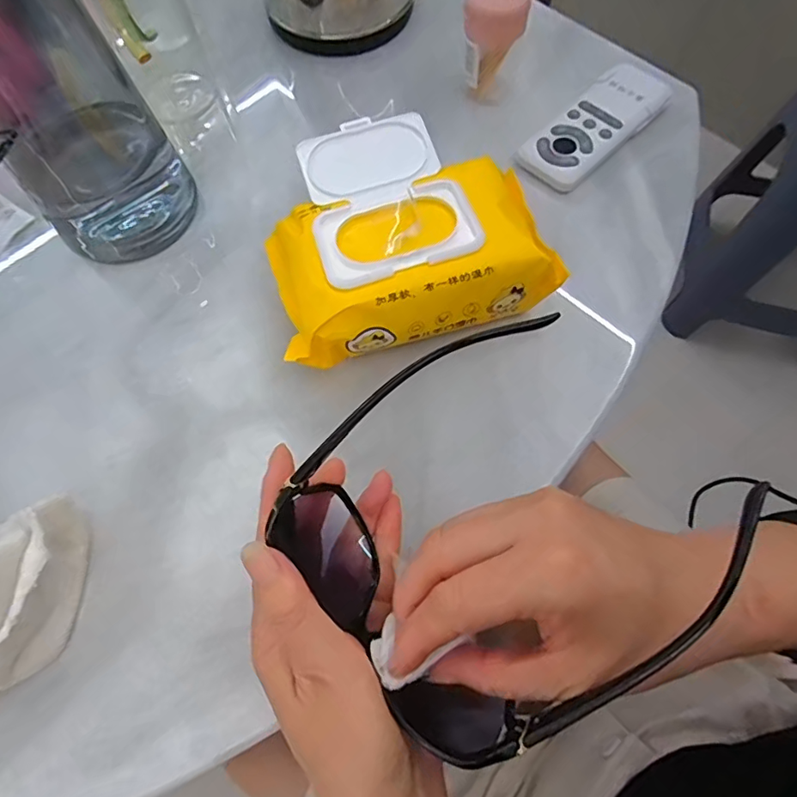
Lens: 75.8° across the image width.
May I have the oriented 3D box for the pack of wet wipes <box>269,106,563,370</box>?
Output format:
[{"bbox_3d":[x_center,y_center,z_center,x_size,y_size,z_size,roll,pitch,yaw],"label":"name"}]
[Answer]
[{"bbox_3d":[0.001,-0.107,0.342,0.168,0.073,0.143,-16,69,-5],"label":"pack of wet wipes"}]

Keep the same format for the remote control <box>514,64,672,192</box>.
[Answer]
[{"bbox_3d":[0.158,-0.220,0.407,0.136,0.014,0.054,-41,73,-14],"label":"remote control"}]

